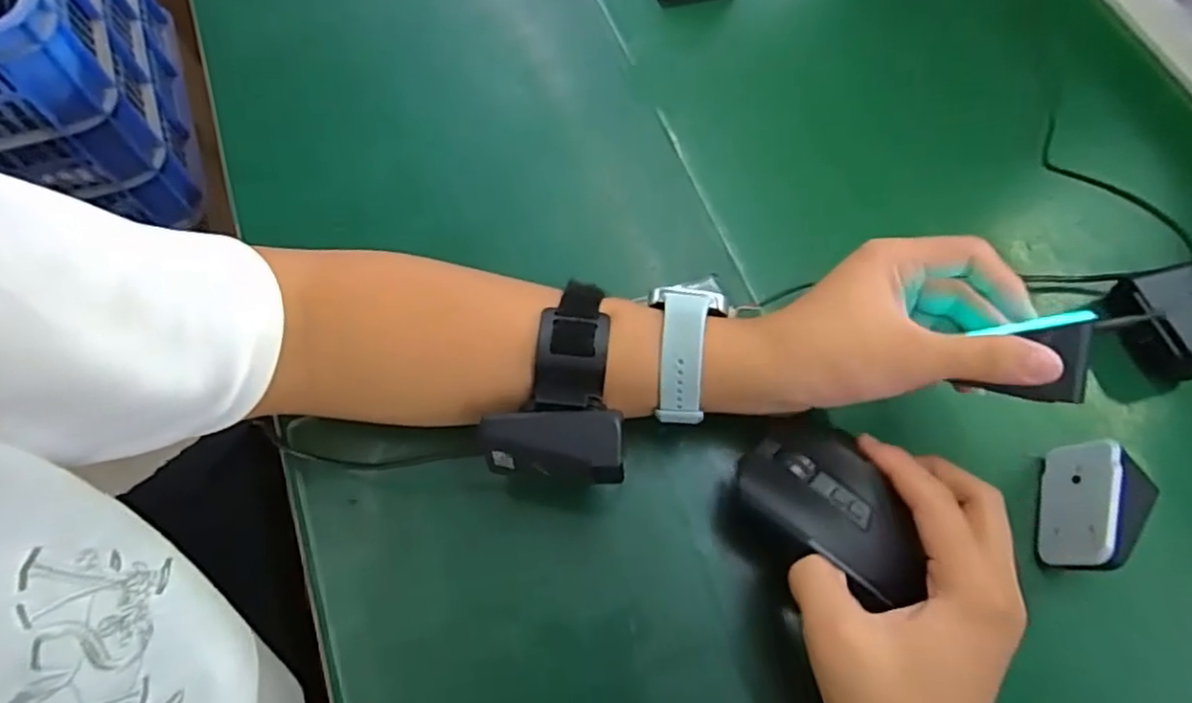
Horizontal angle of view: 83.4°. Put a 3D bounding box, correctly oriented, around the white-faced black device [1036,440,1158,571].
[{"bbox_3d":[0.268,0.086,0.357,0.042,0.042,0.066,17,68,6],"label":"white-faced black device"}]

